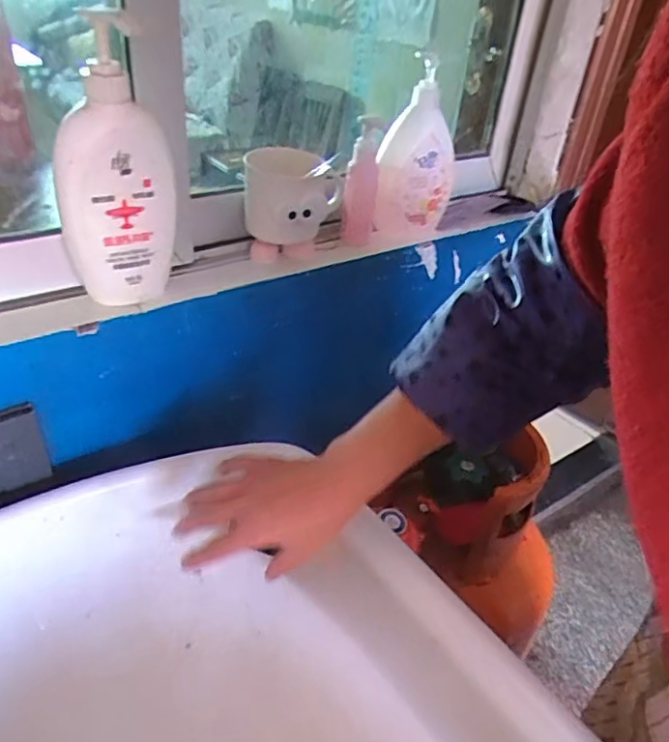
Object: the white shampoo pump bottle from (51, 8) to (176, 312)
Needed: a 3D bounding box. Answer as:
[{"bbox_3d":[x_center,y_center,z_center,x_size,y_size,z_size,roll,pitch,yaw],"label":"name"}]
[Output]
[{"bbox_3d":[-0.190,-0.175,0.517,0.099,0.228,0.059,-24,45,-36],"label":"white shampoo pump bottle"}]

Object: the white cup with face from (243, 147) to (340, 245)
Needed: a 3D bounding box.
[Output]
[{"bbox_3d":[-0.045,-0.188,0.643,0.103,0.082,0.096,3,35,-5],"label":"white cup with face"}]

